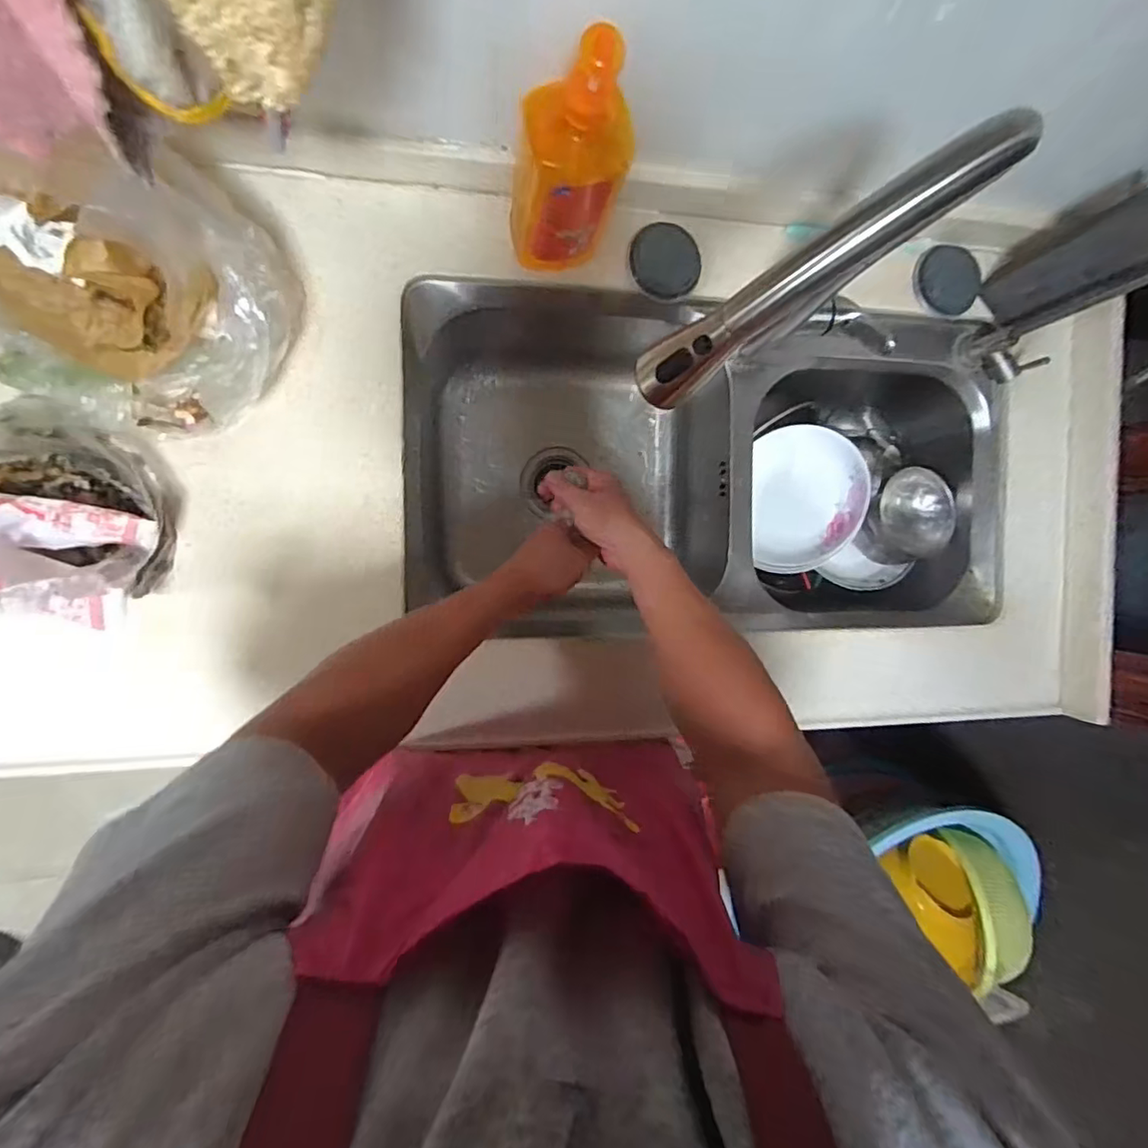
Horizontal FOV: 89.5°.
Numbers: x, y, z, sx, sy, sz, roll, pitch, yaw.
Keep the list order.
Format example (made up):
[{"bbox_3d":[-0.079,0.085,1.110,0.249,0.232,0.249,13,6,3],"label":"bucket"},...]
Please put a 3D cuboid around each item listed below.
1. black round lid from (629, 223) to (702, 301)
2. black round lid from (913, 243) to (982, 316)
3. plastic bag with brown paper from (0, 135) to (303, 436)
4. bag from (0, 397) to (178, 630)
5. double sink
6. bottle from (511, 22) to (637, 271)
[{"bbox_3d":[0.104,-0.349,0.650,0.083,0.010,0.070,12,113,-21],"label":"black round lid"},{"bbox_3d":[0.472,-0.369,0.727,0.085,0.013,0.084,0,93,-8],"label":"black round lid"},{"bbox_3d":[-0.384,-0.244,0.511,0.239,0.150,0.210,-16,95,-7],"label":"plastic bag with brown paper"},{"bbox_3d":[-0.454,-0.060,0.520,0.173,0.147,0.153,25,89,-8],"label":"bag"},{"bbox_3d":[0.174,-0.139,0.802,0.769,0.249,0.372,1,93,-8],"label":"double sink"},{"bbox_3d":[-0.003,-0.351,0.508,0.096,0.248,0.052,-5,93,-8],"label":"bottle"}]

